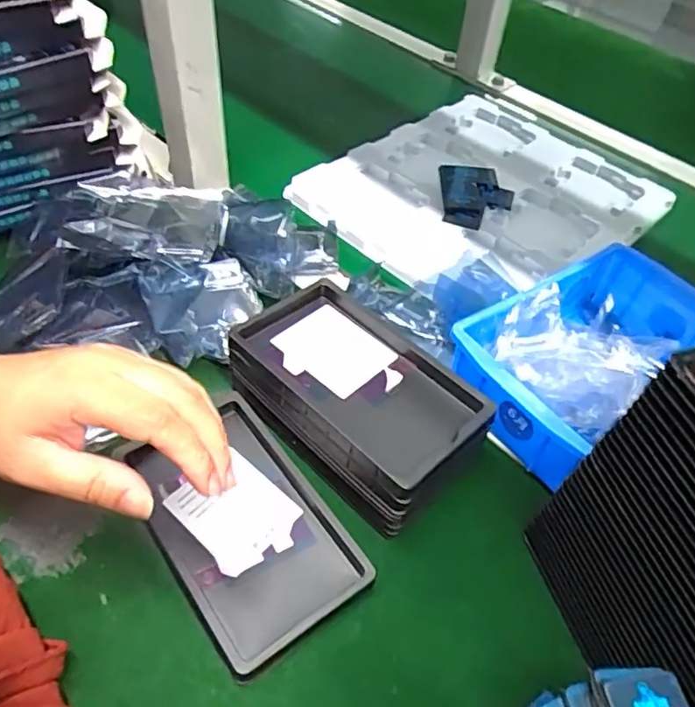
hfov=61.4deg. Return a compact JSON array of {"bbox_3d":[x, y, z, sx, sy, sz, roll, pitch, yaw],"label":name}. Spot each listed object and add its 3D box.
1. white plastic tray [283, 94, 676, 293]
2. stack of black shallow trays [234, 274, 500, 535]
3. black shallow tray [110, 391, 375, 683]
[{"bbox_3d":[0.142,-0.170,0.606,0.323,0.017,0.266,-33,60,-29],"label":"white plastic tray"},{"bbox_3d":[0.002,0.028,0.393,0.106,0.061,0.163,-34,61,-30],"label":"stack of black shallow trays"},{"bbox_3d":[-0.067,0.098,0.356,0.093,0.018,0.160,-28,58,-27],"label":"black shallow tray"}]

